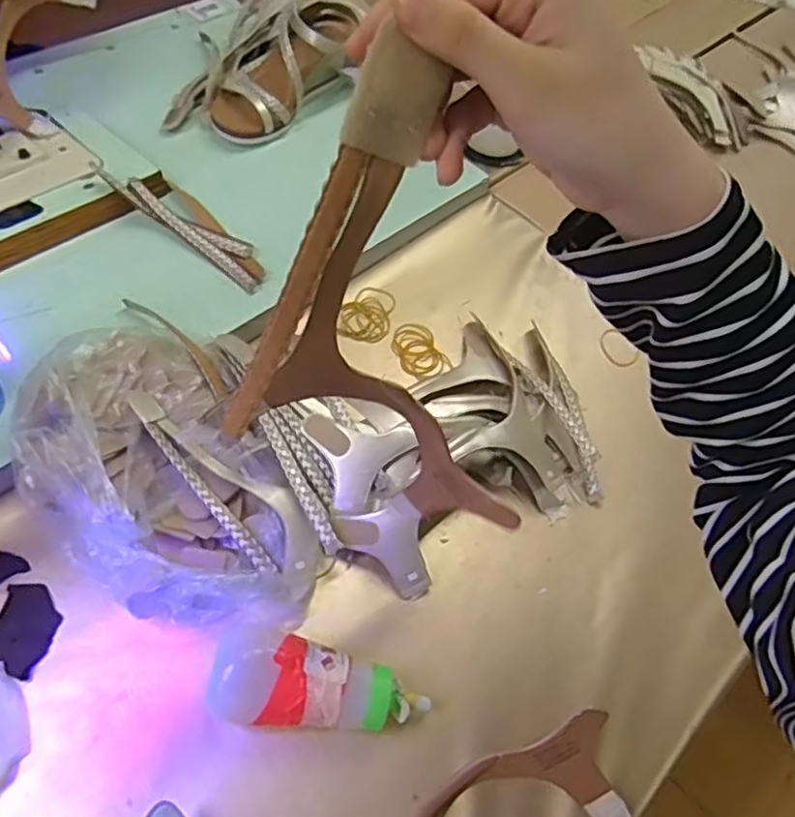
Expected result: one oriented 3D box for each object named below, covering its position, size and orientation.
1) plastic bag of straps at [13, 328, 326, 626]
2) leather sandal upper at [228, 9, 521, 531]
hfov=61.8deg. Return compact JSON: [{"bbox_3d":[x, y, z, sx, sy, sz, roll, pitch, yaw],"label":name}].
[{"bbox_3d":[-0.188,0.052,0.527,0.176,0.099,0.284,-33,70,-26],"label":"plastic bag of straps"},{"bbox_3d":[-0.015,-0.011,0.357,0.141,0.326,0.043,-13,52,-1],"label":"leather sandal upper"}]

